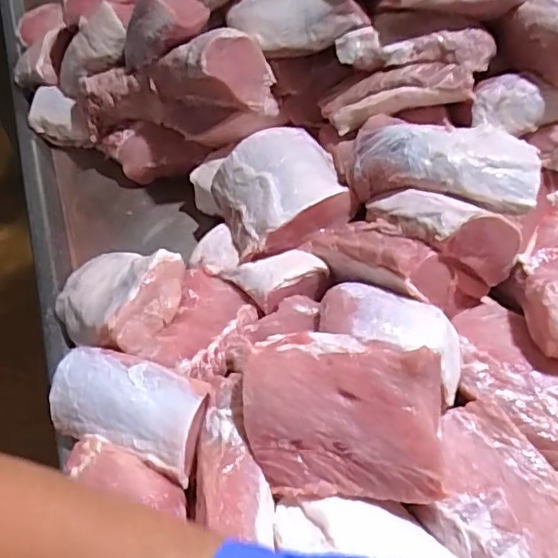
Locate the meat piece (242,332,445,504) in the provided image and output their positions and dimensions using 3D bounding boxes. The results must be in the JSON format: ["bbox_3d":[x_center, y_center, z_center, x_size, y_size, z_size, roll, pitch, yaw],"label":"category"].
[{"bbox_3d":[0.051,0.112,0.498,0.168,0.083,0.121,3,48,6],"label":"meat piece"}]

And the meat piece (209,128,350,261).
[{"bbox_3d":[0.001,-0.109,0.701,0.143,0.062,0.158,-15,49,-9],"label":"meat piece"}]

